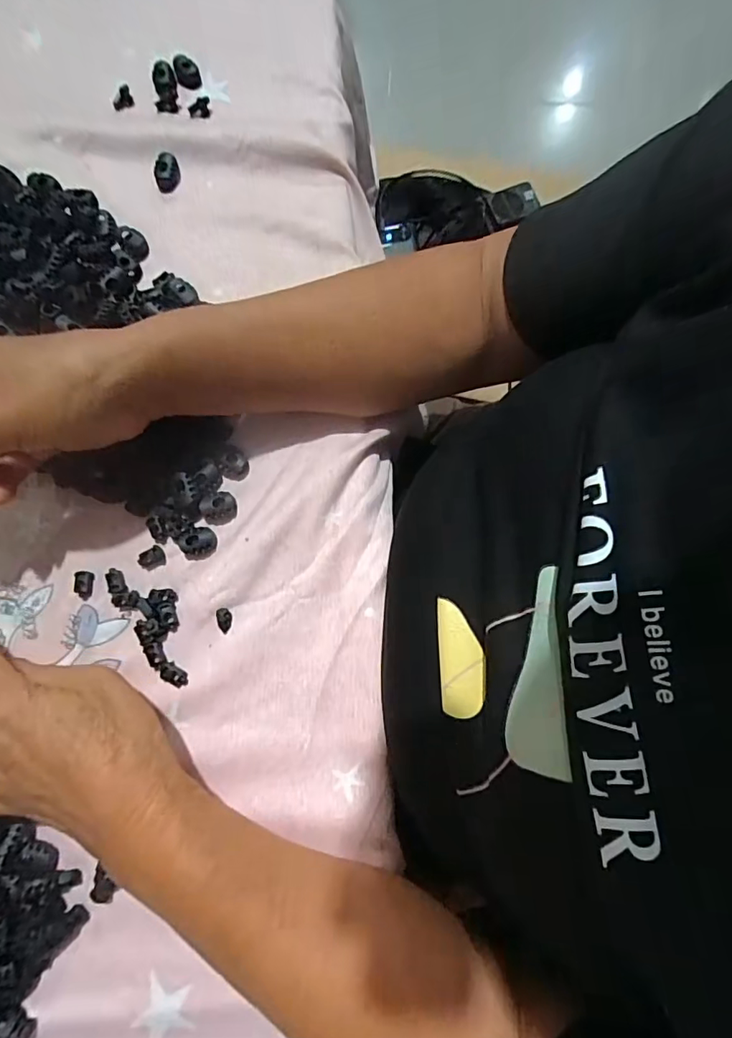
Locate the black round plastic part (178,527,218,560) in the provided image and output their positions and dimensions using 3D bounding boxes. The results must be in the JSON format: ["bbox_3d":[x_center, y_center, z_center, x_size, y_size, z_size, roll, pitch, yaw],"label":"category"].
[{"bbox_3d":[-0.107,0.015,0.315,0.022,0.005,0.020,0,79,0],"label":"black round plastic part"}]

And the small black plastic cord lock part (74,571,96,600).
[{"bbox_3d":[-0.178,0.042,0.312,0.010,0.005,0.018,5,79,1],"label":"small black plastic cord lock part"}]

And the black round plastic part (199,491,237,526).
[{"bbox_3d":[-0.095,-0.008,0.318,0.022,0.006,0.021,0,79,0],"label":"black round plastic part"}]

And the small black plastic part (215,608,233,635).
[{"bbox_3d":[-0.088,0.063,0.306,0.009,0.004,0.015,-6,79,-1],"label":"small black plastic part"}]

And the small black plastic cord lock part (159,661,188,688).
[{"bbox_3d":[-0.117,0.094,0.300,0.019,0.004,0.010,37,81,7],"label":"small black plastic cord lock part"}]

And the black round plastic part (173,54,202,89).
[{"bbox_3d":[-0.139,-0.349,0.386,0.018,0.012,0.021,-19,79,-4],"label":"black round plastic part"}]

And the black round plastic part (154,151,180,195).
[{"bbox_3d":[-0.149,-0.260,0.370,0.016,0.009,0.028,-2,79,-1],"label":"black round plastic part"}]

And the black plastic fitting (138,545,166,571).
[{"bbox_3d":[-0.137,0.025,0.316,0.016,0.008,0.013,-23,80,-5],"label":"black plastic fitting"}]

